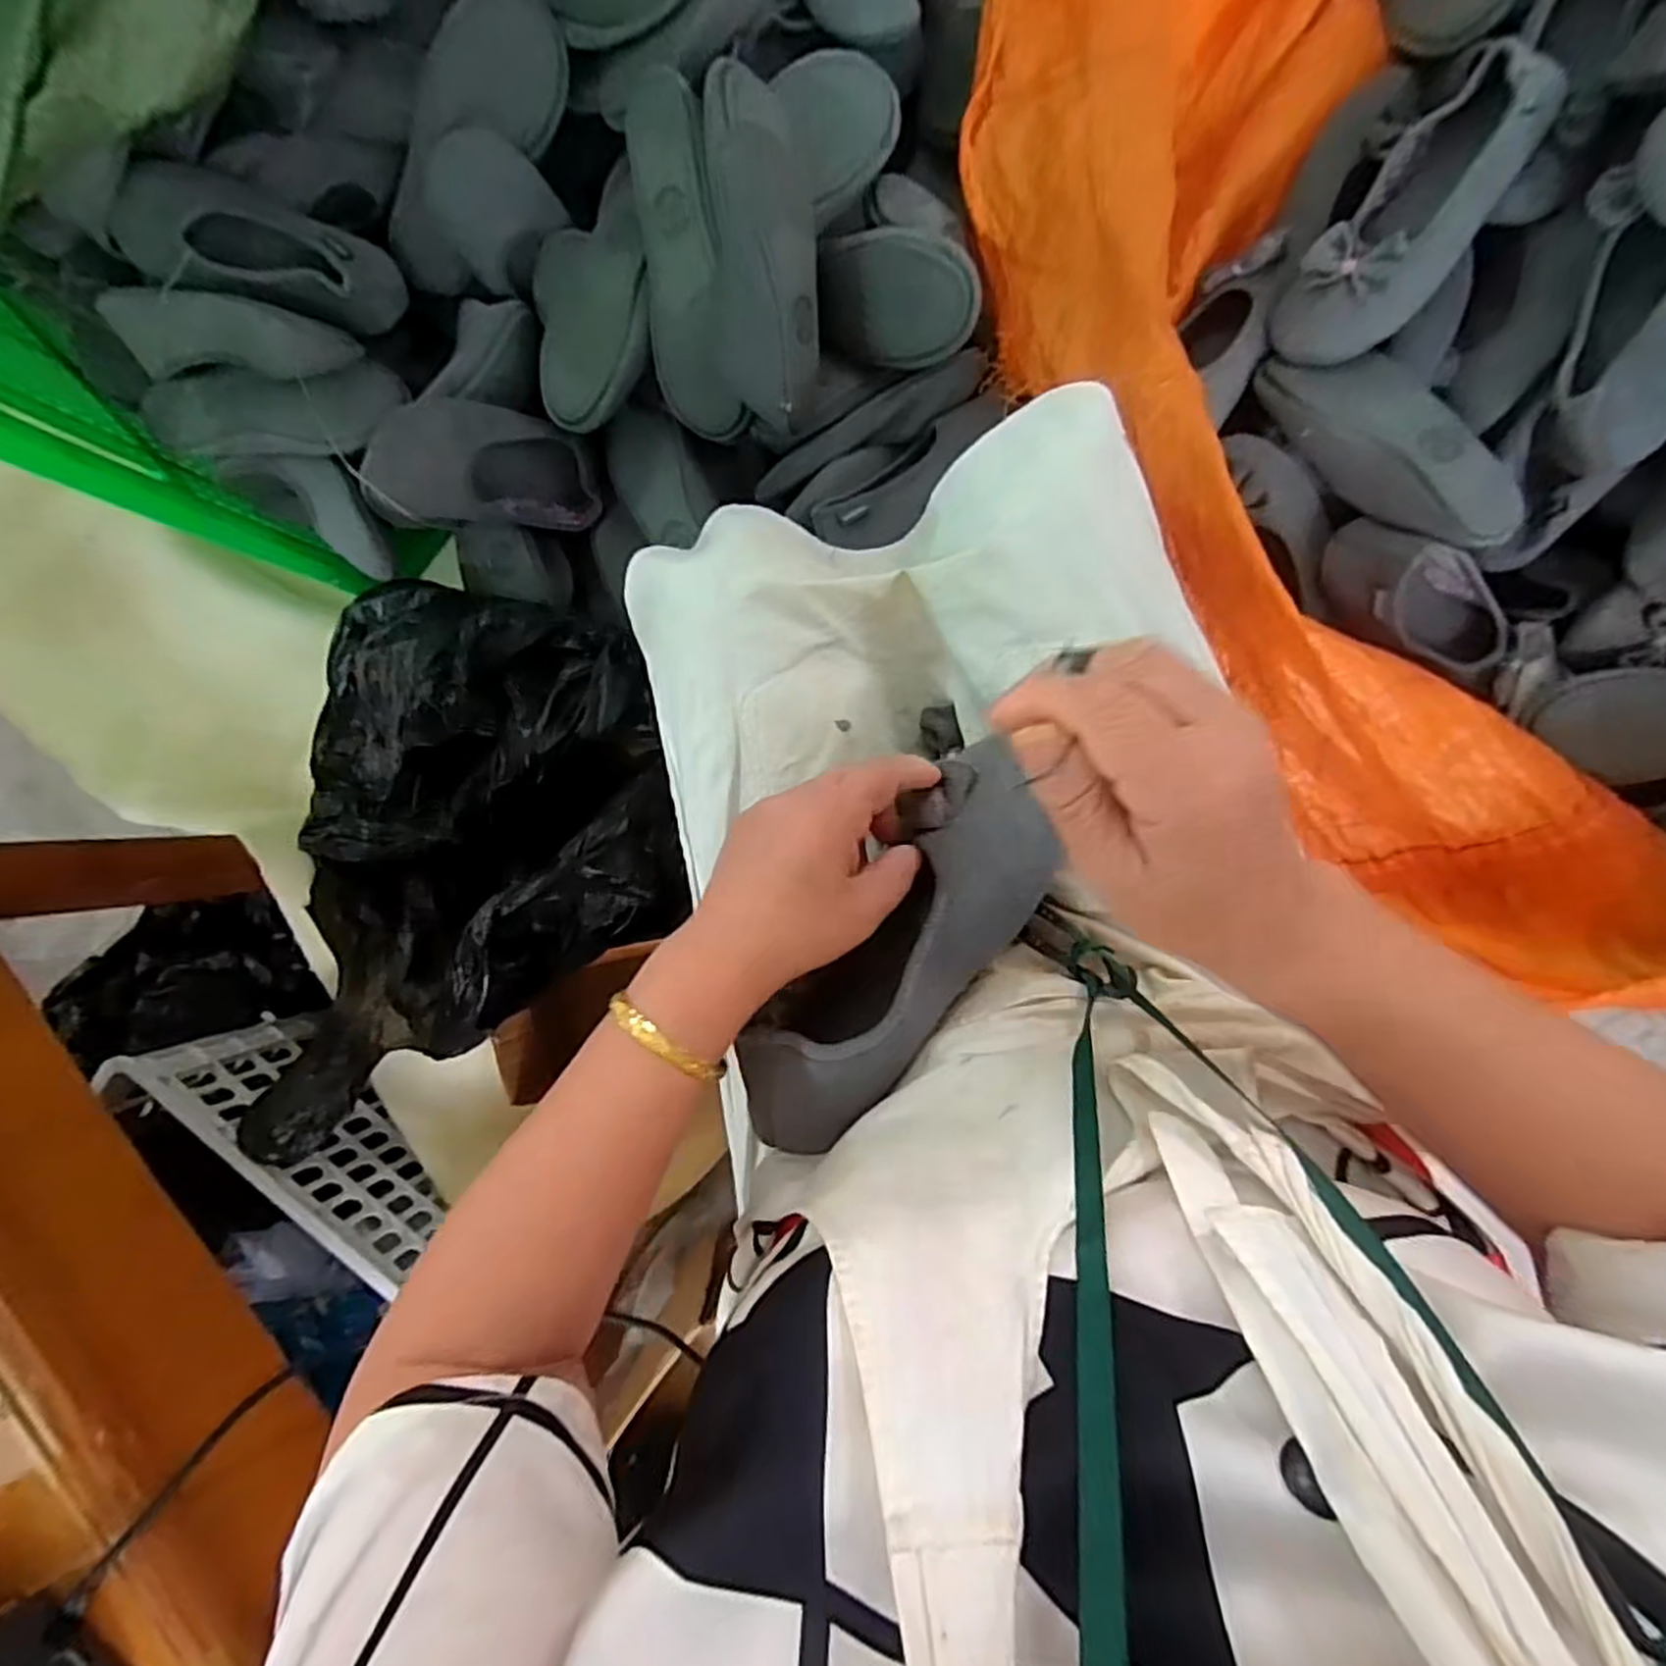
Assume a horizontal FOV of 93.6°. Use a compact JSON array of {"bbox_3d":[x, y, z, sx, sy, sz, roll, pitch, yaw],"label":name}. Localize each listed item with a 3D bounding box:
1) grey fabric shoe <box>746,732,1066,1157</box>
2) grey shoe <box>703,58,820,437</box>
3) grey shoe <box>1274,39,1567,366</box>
[{"bbox_3d":[0.031,0.062,0.384,0.075,0.056,0.219,37,88,7],"label":"grey fabric shoe"},{"bbox_3d":[-0.056,-0.457,0.633,0.077,0.067,0.226,0,122,9],"label":"grey shoe"},{"bbox_3d":[0.454,-0.481,0.605,0.097,0.079,0.220,42,96,6],"label":"grey shoe"}]

